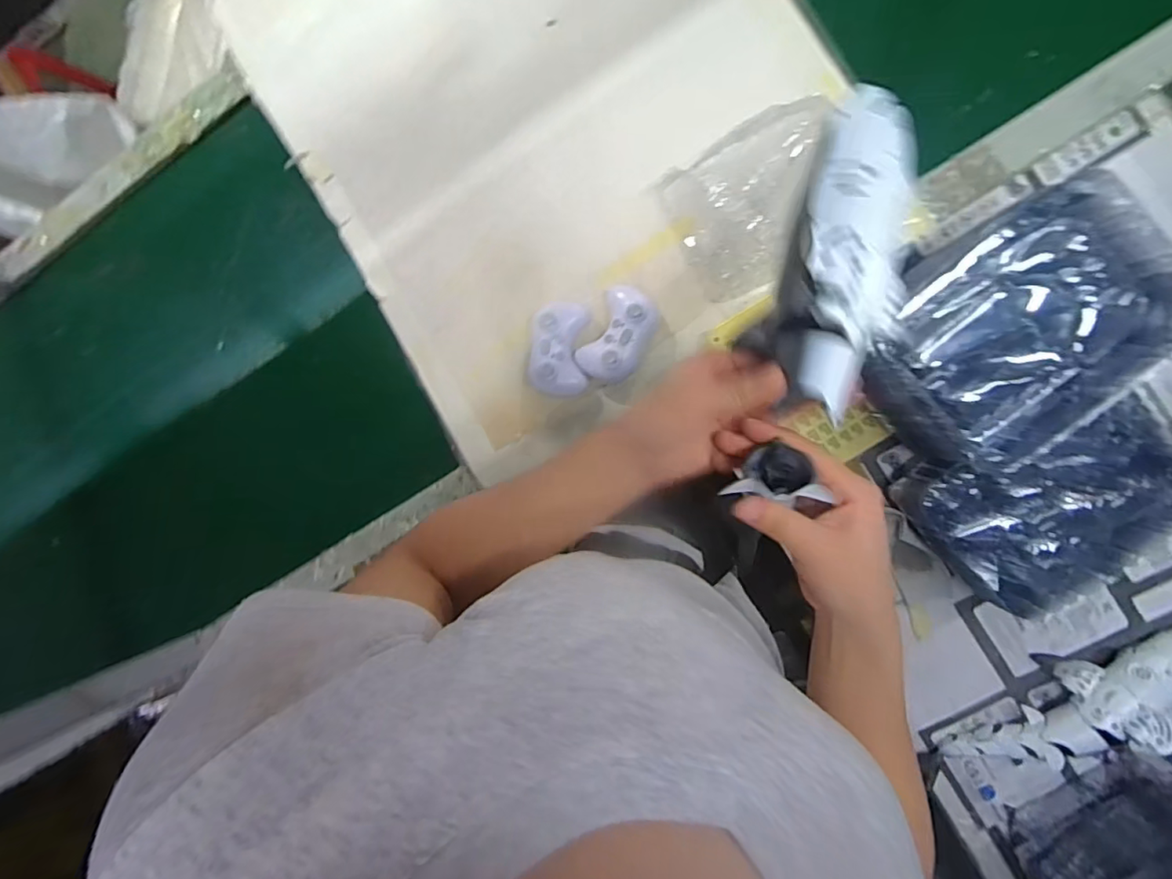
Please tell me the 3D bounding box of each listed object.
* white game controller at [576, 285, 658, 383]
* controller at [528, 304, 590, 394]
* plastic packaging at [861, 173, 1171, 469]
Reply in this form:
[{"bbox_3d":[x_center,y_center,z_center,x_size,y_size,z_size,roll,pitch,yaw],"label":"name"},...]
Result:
[{"bbox_3d":[0.040,-0.124,0.645,0.072,0.055,0.117,28,96,7],"label":"white game controller"},{"bbox_3d":[-0.031,-0.108,0.654,0.068,0.052,0.114,2,92,9],"label":"controller"},{"bbox_3d":[0.366,-0.092,0.465,0.222,0.055,0.186,-41,85,9],"label":"plastic packaging"}]

